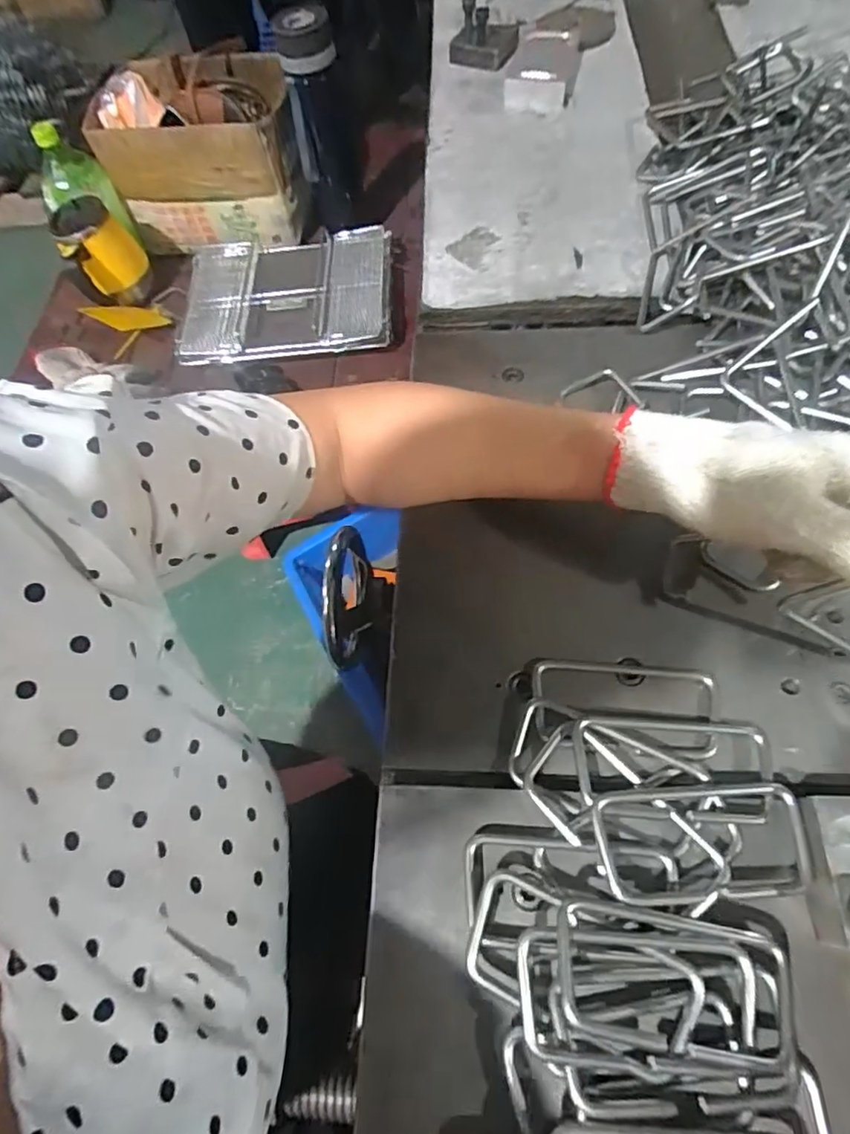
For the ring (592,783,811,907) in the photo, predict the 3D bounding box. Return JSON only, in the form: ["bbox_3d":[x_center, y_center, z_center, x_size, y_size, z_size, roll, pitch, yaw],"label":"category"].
[{"bbox_3d":[0.138,0.137,0.290,0.101,0.007,0.053,-4,64,0],"label":"ring"}]

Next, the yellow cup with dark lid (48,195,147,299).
[{"bbox_3d":[-0.499,-0.496,0.892,0.103,0.084,0.120,-31,64,-10],"label":"yellow cup with dark lid"}]

